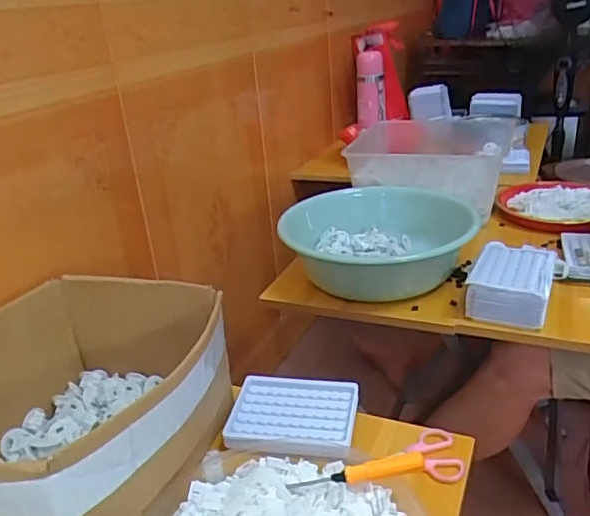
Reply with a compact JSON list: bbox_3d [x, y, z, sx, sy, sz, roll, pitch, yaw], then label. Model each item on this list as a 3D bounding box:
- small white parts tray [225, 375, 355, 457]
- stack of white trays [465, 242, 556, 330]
[{"bbox_3d":[-0.003,0.166,0.614,0.132,0.018,0.106,0,25,10],"label":"small white parts tray"},{"bbox_3d":[0.301,0.034,0.793,0.099,0.061,0.142,9,28,26],"label":"stack of white trays"}]

